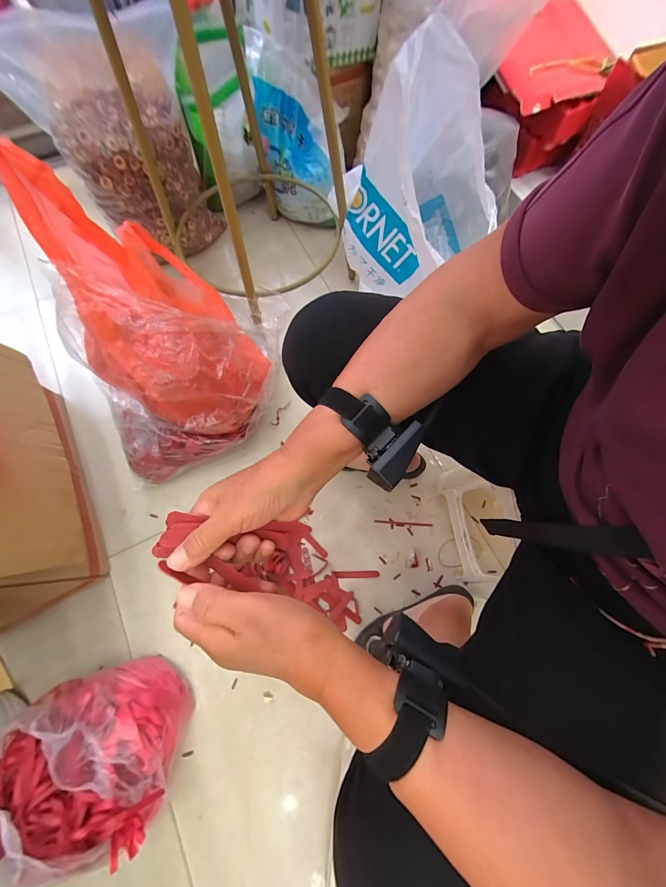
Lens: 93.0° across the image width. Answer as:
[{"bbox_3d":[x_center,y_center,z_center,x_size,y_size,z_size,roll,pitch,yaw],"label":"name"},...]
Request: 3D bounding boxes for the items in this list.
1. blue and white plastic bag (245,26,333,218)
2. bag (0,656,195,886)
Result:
[{"bbox_3d":[-0.099,-0.829,0.869,0.188,0.372,0.146,-24,38,-9],"label":"blue and white plastic bag"},{"bbox_3d":[-0.391,0.500,0.517,0.240,0.221,0.197,13,72,4],"label":"bag"}]

